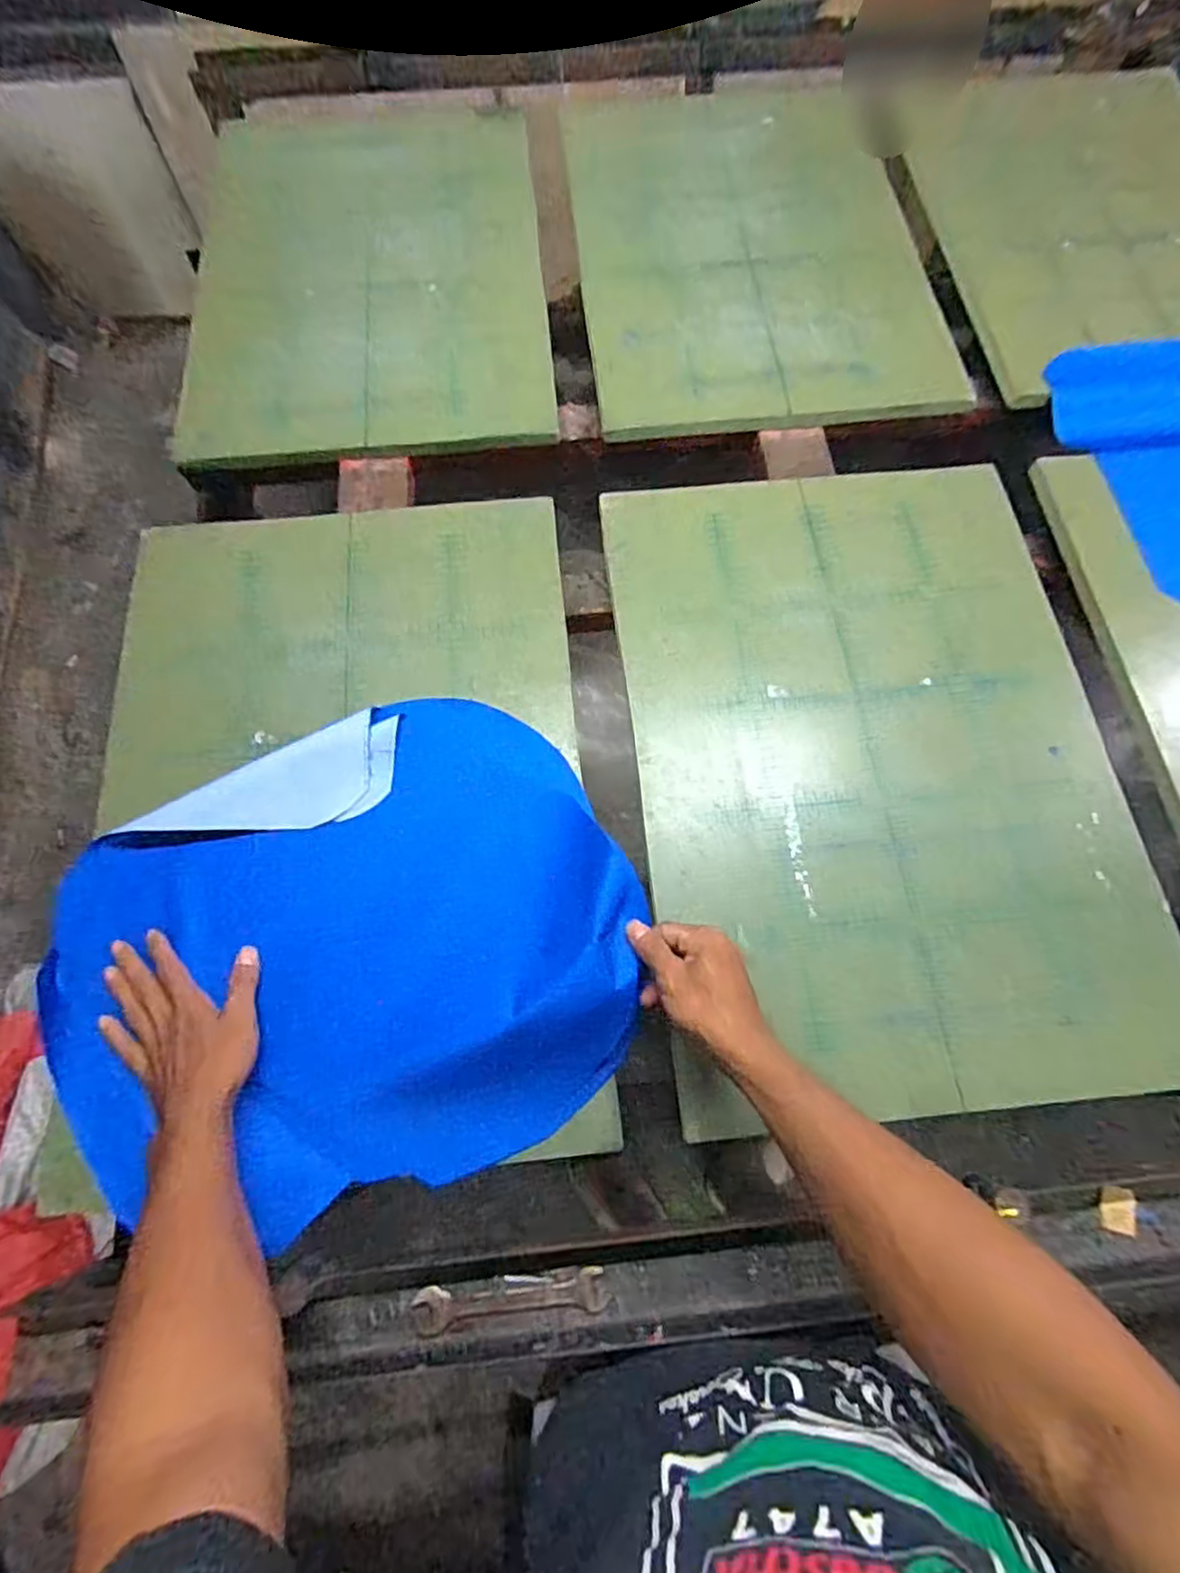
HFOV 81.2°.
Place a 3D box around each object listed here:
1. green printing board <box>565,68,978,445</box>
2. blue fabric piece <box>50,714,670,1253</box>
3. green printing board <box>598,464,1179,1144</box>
[{"bbox_3d":[0.191,-0.703,0.880,0.412,0.029,0.601,-7,70,-3],"label":"green printing board"},{"bbox_3d":[-0.182,0.134,0.581,0.454,0.059,0.381,-29,72,-7],"label":"blue fabric piece"},{"bbox_3d":[0.261,-0.035,0.651,0.439,0.016,0.623,-5,70,-3],"label":"green printing board"}]

